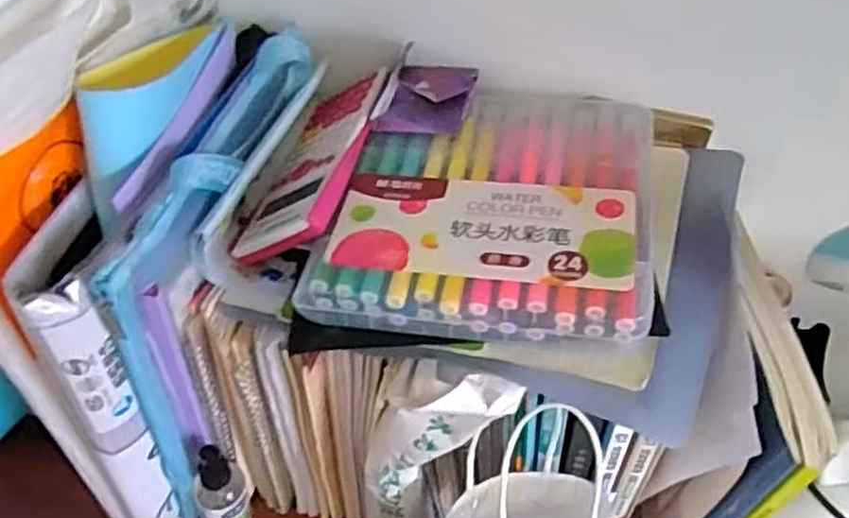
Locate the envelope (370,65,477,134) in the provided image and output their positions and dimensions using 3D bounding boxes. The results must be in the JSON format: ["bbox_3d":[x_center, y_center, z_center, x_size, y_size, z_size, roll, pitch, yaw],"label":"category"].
[{"bbox_3d":[0.001,-0.107,0.482,0.057,0.020,0.056,11,49,10],"label":"envelope"}]

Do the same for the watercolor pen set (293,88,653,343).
[{"bbox_3d":[0.041,-0.038,0.436,0.177,0.034,0.183,8,50,9],"label":"watercolor pen set"}]

